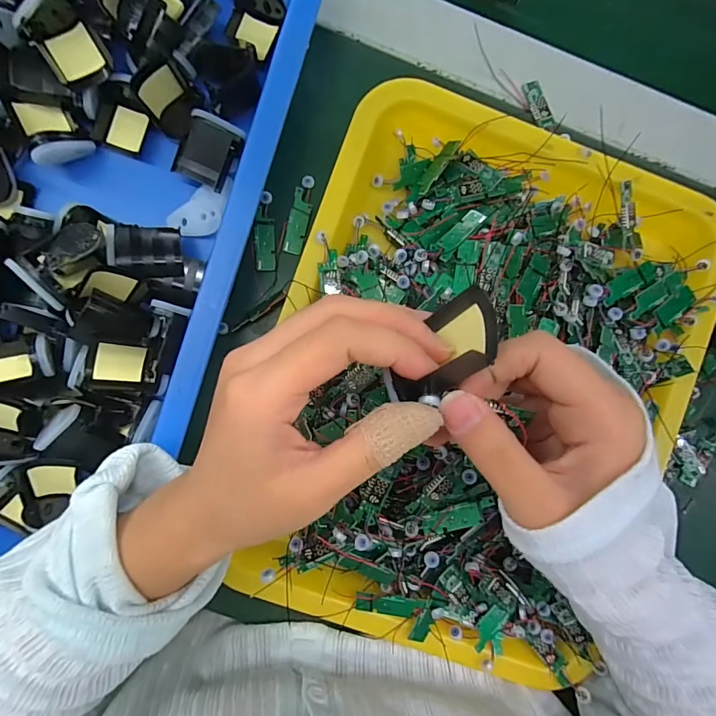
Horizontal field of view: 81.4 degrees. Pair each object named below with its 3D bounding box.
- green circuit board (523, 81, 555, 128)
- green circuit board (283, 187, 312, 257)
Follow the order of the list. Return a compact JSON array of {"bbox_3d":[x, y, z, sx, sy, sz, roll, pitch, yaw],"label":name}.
[{"bbox_3d":[0.125,-0.176,0.289,0.014,0.005,0.034,-22,91,-4],"label":"green circuit board"},{"bbox_3d":[-0.040,-0.092,0.282,0.013,0.007,0.042,13,89,-4],"label":"green circuit board"}]

